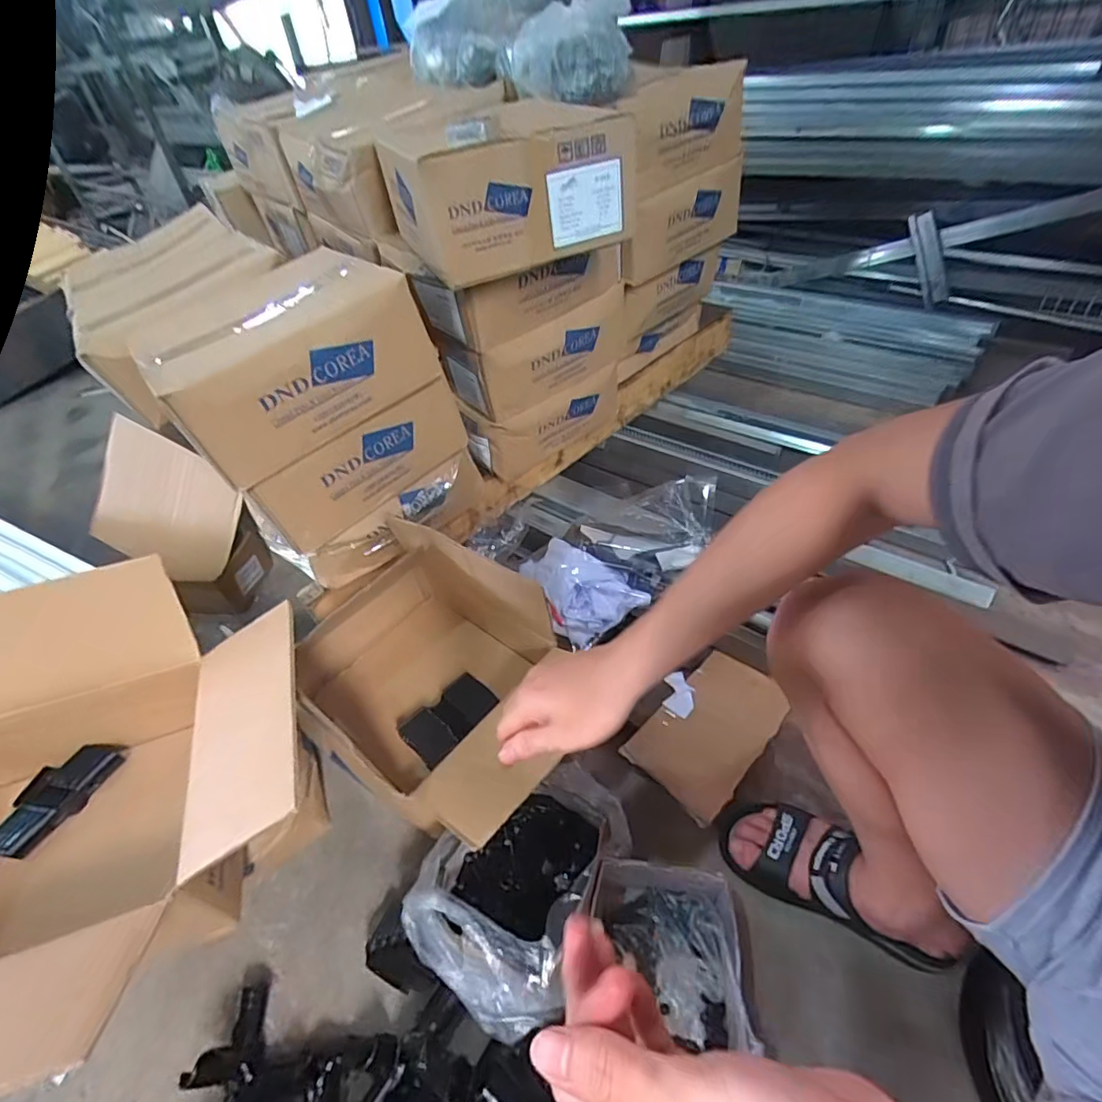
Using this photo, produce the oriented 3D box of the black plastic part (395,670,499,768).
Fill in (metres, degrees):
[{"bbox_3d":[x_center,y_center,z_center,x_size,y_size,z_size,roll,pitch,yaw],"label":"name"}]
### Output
[{"bbox_3d":[-0.149,0.238,0.791,0.130,0.029,0.096,-34,50,-25],"label":"black plastic part"}]

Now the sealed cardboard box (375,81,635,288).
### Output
[{"bbox_3d":[-0.057,-0.493,0.734,0.276,0.145,0.234,-19,45,-12],"label":"sealed cardboard box"}]

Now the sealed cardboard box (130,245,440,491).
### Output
[{"bbox_3d":[-0.354,-0.273,0.731,0.311,0.152,0.296,-29,48,-21],"label":"sealed cardboard box"}]

